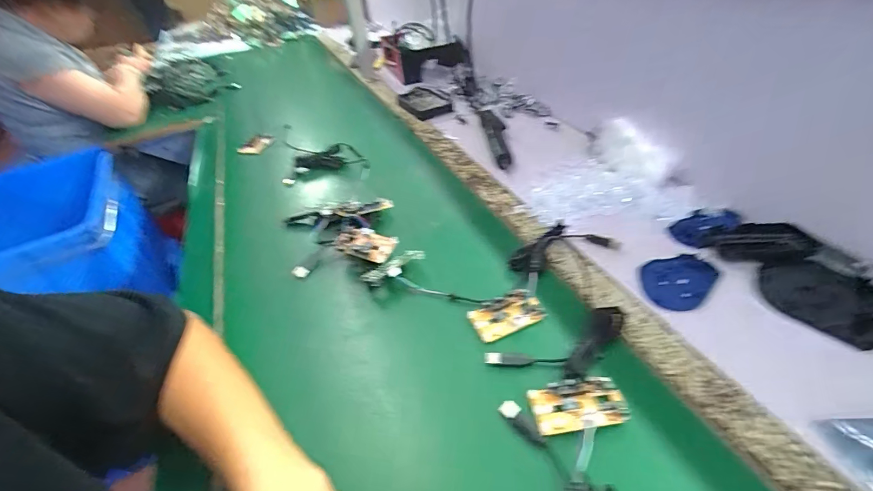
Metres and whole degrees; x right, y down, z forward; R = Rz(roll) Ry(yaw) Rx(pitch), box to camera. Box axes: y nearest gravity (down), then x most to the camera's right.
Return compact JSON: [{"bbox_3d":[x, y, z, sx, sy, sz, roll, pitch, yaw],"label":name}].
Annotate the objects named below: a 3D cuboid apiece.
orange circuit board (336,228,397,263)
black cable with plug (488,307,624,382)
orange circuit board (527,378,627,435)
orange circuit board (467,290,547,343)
[{"bbox_3d":[-0.097,-0.002,0.525,0.080,0.009,0.045,13,48,13],"label":"orange circuit board"},{"bbox_3d":[0.134,0.106,0.394,0.154,0.011,0.064,-17,41,-12],"label":"black cable with plug"},{"bbox_3d":[0.128,0.143,0.349,0.080,0.012,0.045,-10,40,-4],"label":"orange circuit board"},{"bbox_3d":[0.079,0.077,0.437,0.079,0.008,0.047,-20,42,-15],"label":"orange circuit board"}]

